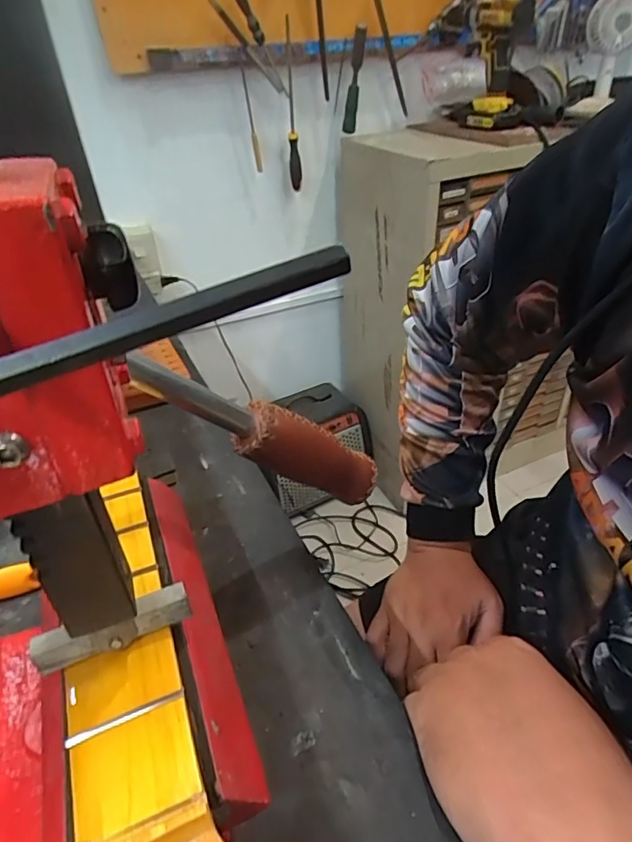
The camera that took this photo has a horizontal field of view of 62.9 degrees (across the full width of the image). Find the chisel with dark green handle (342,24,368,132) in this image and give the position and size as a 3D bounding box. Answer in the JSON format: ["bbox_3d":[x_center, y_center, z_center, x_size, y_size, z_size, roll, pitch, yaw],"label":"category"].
[{"bbox_3d":[0.078,-0.690,1.050,0.028,0.179,0.030,2,36,8],"label":"chisel with dark green handle"}]

